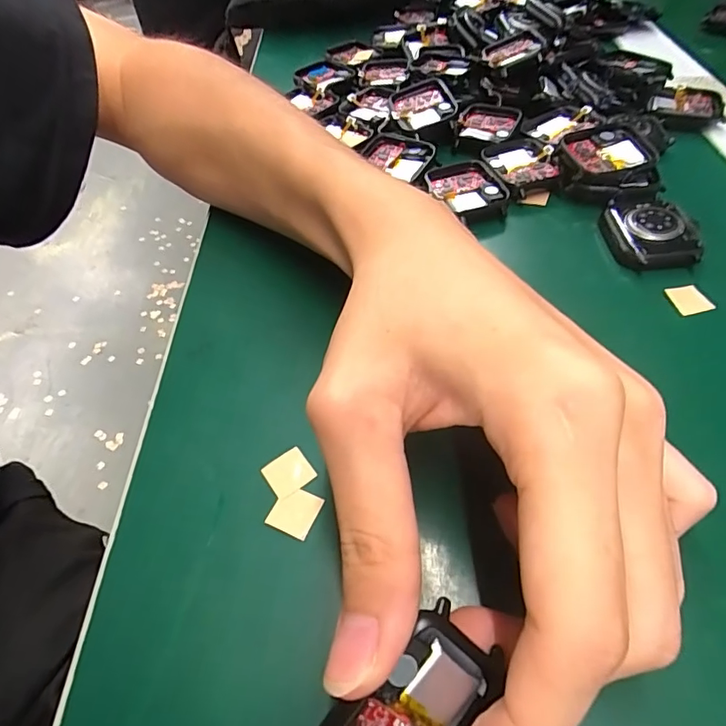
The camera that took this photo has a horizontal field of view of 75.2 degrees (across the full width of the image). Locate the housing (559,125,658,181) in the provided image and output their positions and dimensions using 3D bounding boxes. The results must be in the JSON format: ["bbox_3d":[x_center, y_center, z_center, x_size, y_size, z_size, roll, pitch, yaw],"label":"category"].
[{"bbox_3d":[0.129,-0.109,0.249,0.042,0.014,0.036,-3,52,2],"label":"housing"}]

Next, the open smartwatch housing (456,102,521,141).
[{"bbox_3d":[0.077,-0.148,0.292,0.032,0.009,0.034,22,57,19],"label":"open smartwatch housing"}]

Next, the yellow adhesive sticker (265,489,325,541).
[{"bbox_3d":[-0.024,0.050,0.160,0.015,0.004,0.015,18,56,16],"label":"yellow adhesive sticker"}]

